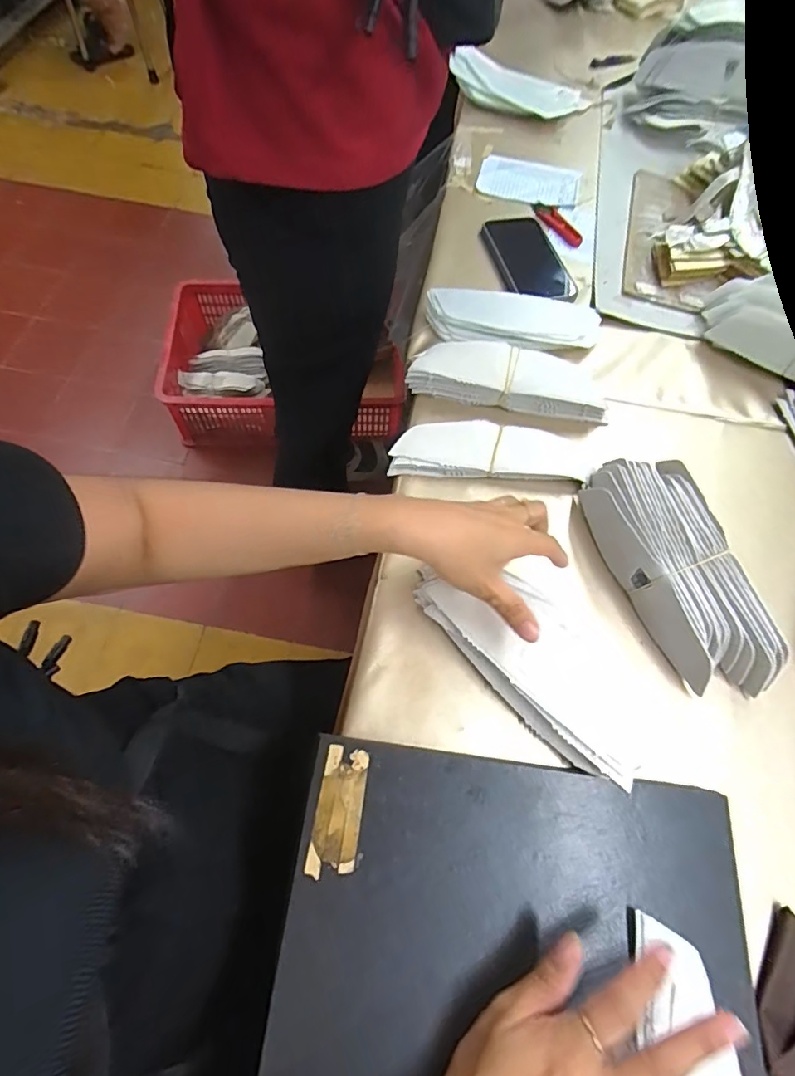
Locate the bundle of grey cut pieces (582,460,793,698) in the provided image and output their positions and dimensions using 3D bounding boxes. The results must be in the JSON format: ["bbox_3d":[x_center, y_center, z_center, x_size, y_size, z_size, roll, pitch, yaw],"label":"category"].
[{"bbox_3d":[0.243,0.025,0.447,0.098,0.060,0.223,-11,66,-9],"label":"bundle of grey cut pieces"}]

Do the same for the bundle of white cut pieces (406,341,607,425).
[{"bbox_3d":[0.119,-0.167,0.538,0.211,0.045,0.056,8,64,0],"label":"bundle of white cut pieces"}]

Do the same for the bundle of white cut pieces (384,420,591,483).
[{"bbox_3d":[0.094,-0.086,0.514,0.198,0.025,0.061,3,64,-4],"label":"bundle of white cut pieces"}]

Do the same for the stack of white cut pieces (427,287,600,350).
[{"bbox_3d":[0.137,-0.253,0.590,0.199,0.031,0.074,2,64,-4],"label":"stack of white cut pieces"}]

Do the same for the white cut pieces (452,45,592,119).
[{"bbox_3d":[0.193,-0.724,0.812,0.216,0.056,0.078,17,64,4],"label":"white cut pieces"}]

